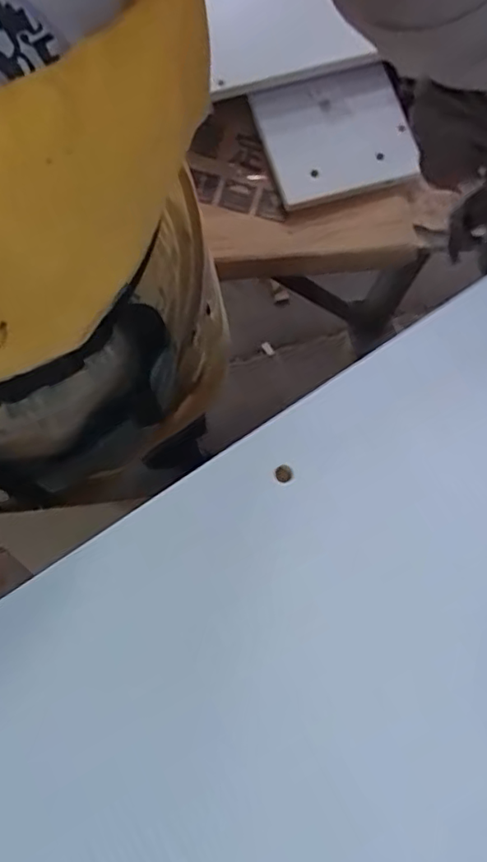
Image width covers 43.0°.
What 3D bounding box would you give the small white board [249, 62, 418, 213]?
[{"bbox_3d":[0.112,-0.376,0.777,0.179,0.016,0.158,-15,86,-3],"label":"small white board"}]

